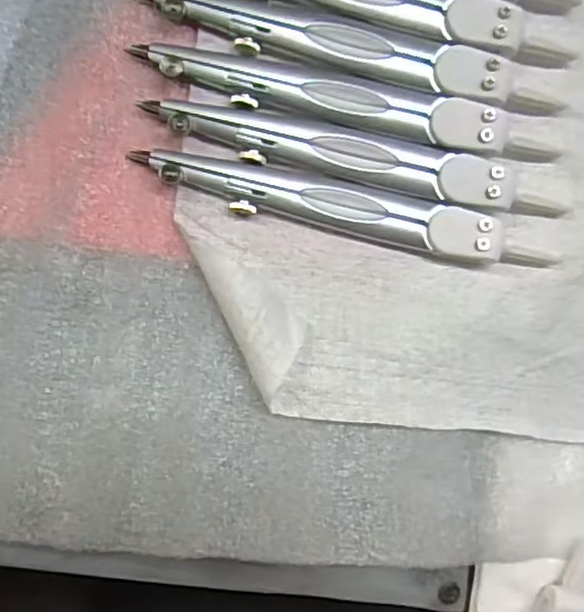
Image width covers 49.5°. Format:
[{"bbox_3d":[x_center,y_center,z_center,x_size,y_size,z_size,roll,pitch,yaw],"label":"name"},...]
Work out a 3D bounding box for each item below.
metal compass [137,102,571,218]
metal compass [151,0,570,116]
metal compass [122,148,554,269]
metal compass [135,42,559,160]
[{"bbox_3d":[0.020,-0.044,0.188,0.124,0.008,0.015,11,95,-6],"label":"metal compass"},{"bbox_3d":[0.020,-0.076,0.186,0.124,0.006,0.015,10,95,-6],"label":"metal compass"},{"bbox_3d":[0.017,-0.029,0.188,0.123,0.007,0.015,12,95,-6],"label":"metal compass"},{"bbox_3d":[0.017,-0.060,0.187,0.122,0.007,0.016,9,95,-6],"label":"metal compass"}]

